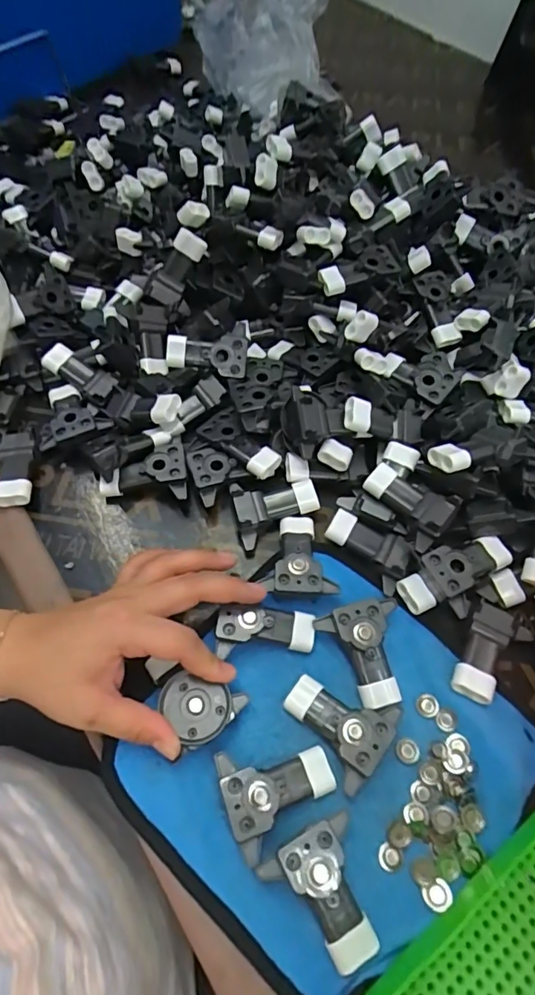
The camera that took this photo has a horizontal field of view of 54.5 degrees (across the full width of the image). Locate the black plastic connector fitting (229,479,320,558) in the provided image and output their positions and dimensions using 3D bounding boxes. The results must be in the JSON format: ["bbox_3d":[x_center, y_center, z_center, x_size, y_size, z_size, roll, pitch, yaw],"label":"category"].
[{"bbox_3d":[0.007,0.010,0.396,0.063,0.021,0.053,-12,62,-6],"label":"black plastic connector fitting"}]

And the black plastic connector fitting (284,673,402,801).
[{"bbox_3d":[0.046,0.137,0.323,0.052,0.023,0.065,-41,69,-19],"label":"black plastic connector fitting"}]

